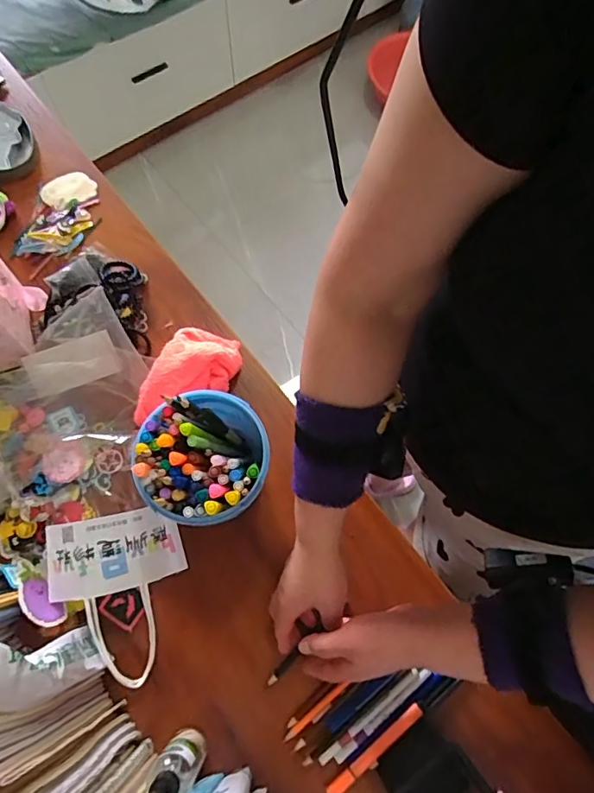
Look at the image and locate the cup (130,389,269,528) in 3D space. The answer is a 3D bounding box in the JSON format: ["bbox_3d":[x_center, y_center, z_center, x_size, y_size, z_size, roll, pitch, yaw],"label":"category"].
[{"bbox_3d":[-0.096,0.076,0.549,0.127,0.136,0.128,1,71,-2],"label":"cup"}]

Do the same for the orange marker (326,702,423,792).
[{"bbox_3d":[0.079,0.359,0.513,0.122,0.009,0.014,-36,76,-14],"label":"orange marker"}]

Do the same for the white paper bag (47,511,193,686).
[{"bbox_3d":[-0.187,0.212,0.540,0.136,0.032,0.172,-9,85,-15],"label":"white paper bag"}]

